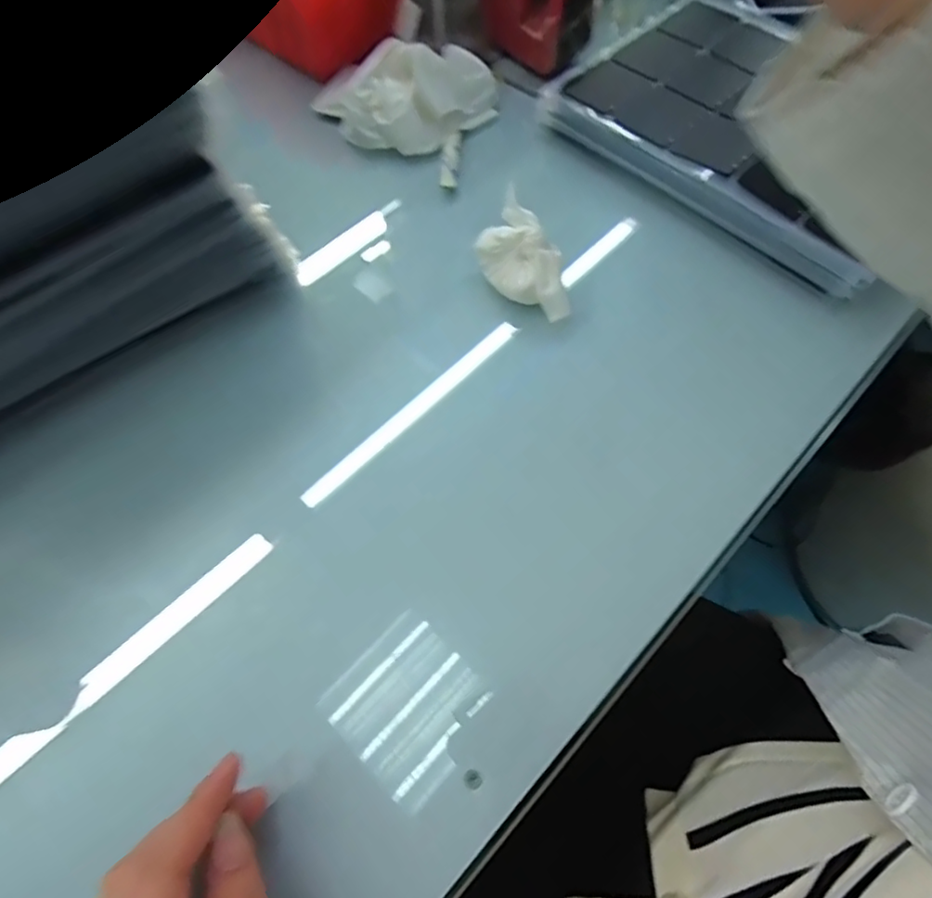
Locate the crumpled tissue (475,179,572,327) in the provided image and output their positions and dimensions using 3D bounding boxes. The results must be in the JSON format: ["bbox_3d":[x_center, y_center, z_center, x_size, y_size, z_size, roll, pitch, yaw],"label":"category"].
[{"bbox_3d":[0.039,-0.120,0.369,0.035,0.039,0.072,-33,67,-15],"label":"crumpled tissue"}]

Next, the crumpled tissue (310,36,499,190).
[{"bbox_3d":[-0.045,-0.285,0.458,0.150,0.045,0.101,33,68,16],"label":"crumpled tissue"}]

